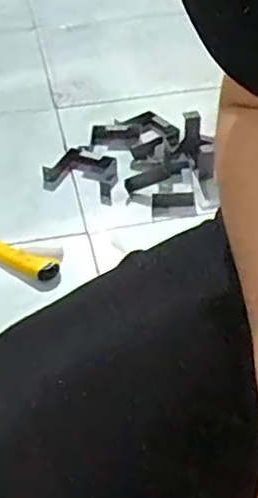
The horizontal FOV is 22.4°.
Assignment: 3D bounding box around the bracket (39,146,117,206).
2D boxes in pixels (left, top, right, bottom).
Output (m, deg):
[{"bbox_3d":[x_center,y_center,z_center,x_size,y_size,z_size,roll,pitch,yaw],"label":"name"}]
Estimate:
[{"bbox_3d":[-0.083,-0.134,1.149,0.136,0.031,0.106,11,44,15],"label":"bracket"}]

